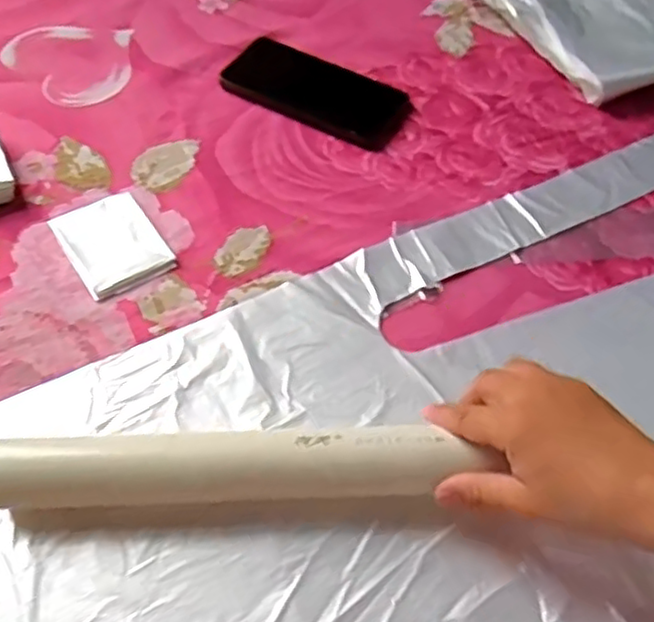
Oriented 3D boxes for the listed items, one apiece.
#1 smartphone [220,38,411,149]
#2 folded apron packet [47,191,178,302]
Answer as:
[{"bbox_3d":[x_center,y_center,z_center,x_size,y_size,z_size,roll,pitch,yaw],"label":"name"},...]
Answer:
[{"bbox_3d":[-0.008,-0.203,0.611,0.166,0.015,0.075,24,58,12],"label":"smartphone"},{"bbox_3d":[-0.158,-0.051,0.493,0.065,0.004,0.086,-29,62,-21],"label":"folded apron packet"}]

